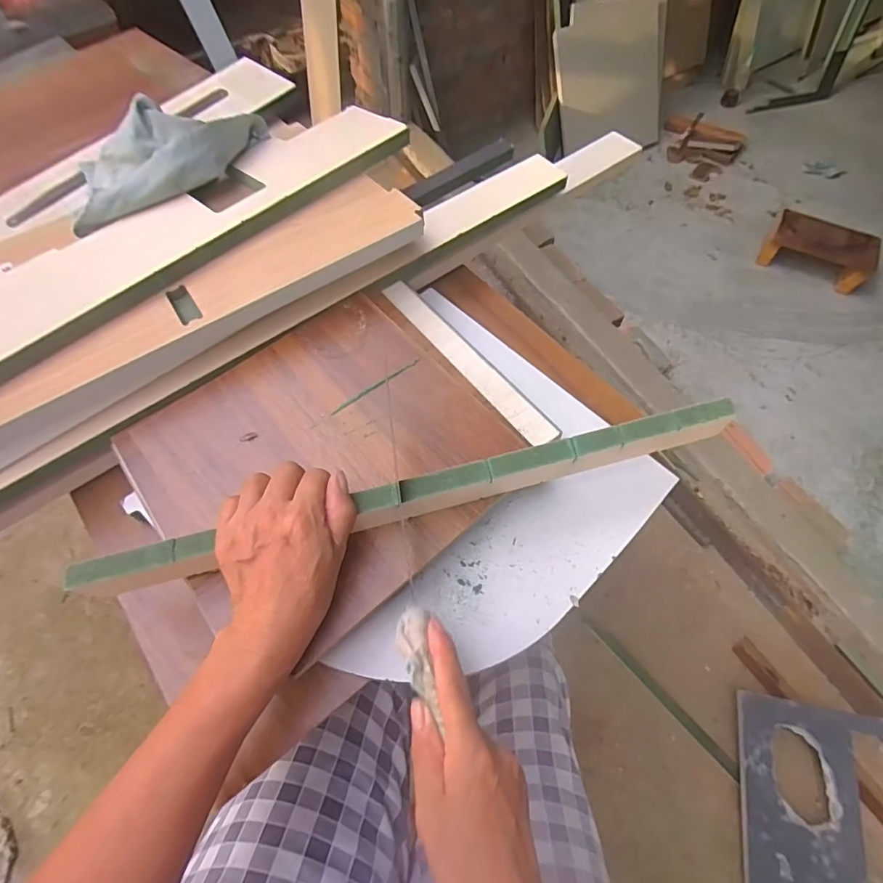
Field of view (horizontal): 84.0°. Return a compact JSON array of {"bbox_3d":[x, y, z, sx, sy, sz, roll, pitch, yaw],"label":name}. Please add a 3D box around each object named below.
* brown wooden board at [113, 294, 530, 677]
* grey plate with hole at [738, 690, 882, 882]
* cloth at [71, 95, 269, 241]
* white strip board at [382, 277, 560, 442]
[{"bbox_3d":[-0.094,0.013,0.397,0.254,0.019,0.241,-38,68,-19],"label":"brown wooden board"},{"bbox_3d":[0.577,0.607,0.753,0.207,0.015,0.364,8,69,8],"label":"grey plate with hole"},{"bbox_3d":[-0.264,-0.278,0.470,0.204,0.053,0.079,-24,64,-14],"label":"cloth"},{"bbox_3d":[0.021,-0.077,0.452,0.029,0.009,0.222,-34,67,-18],"label":"white strip board"}]

